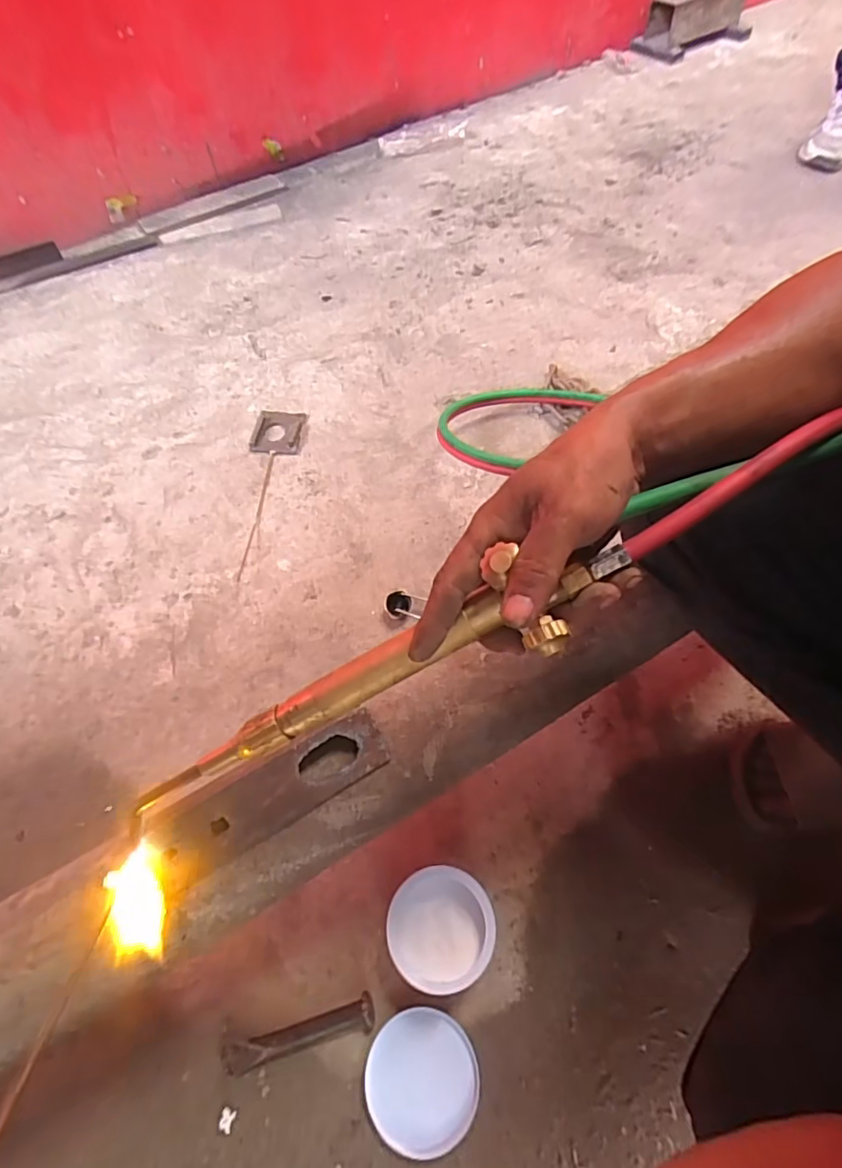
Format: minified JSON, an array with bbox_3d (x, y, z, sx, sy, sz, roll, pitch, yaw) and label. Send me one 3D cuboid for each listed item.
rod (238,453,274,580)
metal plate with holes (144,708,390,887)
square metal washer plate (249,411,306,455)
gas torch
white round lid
[{"bbox_3d":[-0.260,-0.114,0.876,0.011,0.005,0.253,2,60,3],"label":"rod"},{"bbox_3d":[-0.115,0.164,0.425,0.182,0.006,0.051,-28,91,-15],"label":"metal plate with holes"},{"bbox_3d":[-0.251,-0.267,0.958,0.082,0.013,0.096,3,60,4],"label":"square metal washer plate"},{"bbox_3d":[-0.046,0.064,0.321,0.351,0.037,0.049,-28,60,13],"label":"gas torch"},{"bbox_3d":[0.001,0.466,0.517,0.101,0.019,0.100,-3,59,0],"label":"white round lid"}]

